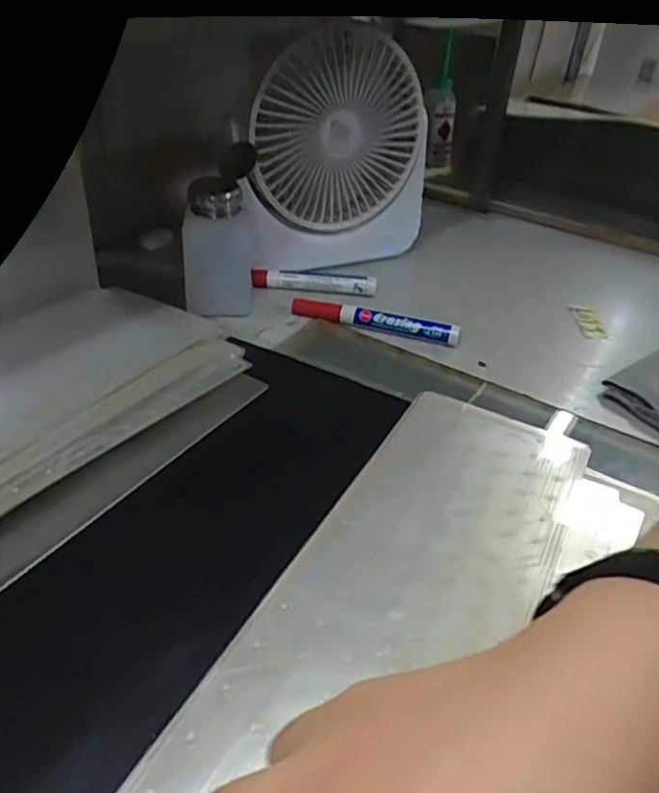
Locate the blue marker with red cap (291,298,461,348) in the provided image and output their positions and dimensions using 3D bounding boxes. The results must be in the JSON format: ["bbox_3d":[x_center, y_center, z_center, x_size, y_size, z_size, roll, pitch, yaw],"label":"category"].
[{"bbox_3d":[0.036,-0.062,0.510,0.137,0.016,0.012,13,37,14],"label":"blue marker with red cap"}]

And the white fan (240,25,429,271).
[{"bbox_3d":[0.004,-0.203,0.554,0.181,0.186,0.047,-17,40,-25],"label":"white fan"}]

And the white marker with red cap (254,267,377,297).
[{"bbox_3d":[-0.014,-0.102,0.558,0.109,0.017,0.012,5,35,2],"label":"white marker with red cap"}]

